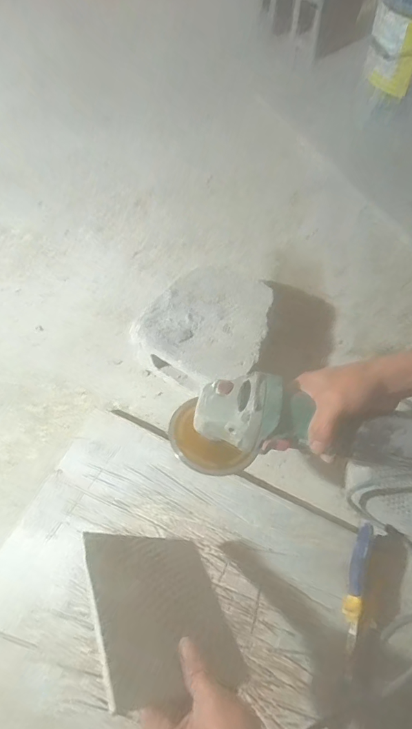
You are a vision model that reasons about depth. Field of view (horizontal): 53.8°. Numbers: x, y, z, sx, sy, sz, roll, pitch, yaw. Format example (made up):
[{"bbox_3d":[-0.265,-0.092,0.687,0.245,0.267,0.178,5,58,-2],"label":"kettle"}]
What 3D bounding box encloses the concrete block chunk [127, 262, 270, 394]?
[{"bbox_3d":[0.010,-0.054,0.650,0.184,0.100,0.200,-4,59,7],"label":"concrete block chunk"}]

